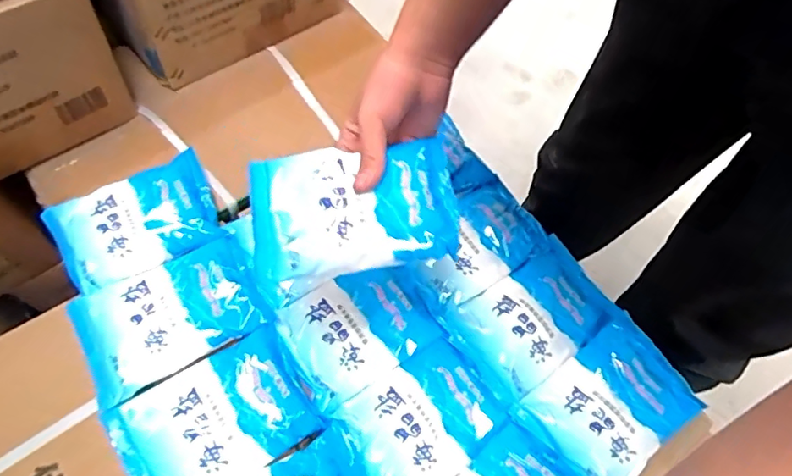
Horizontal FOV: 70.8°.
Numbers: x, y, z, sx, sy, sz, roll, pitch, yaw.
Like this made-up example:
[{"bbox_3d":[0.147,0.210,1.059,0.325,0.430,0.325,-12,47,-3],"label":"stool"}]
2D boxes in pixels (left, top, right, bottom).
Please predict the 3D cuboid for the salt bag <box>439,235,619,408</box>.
[{"bbox_3d":[0.145,0.082,0.584,0.170,0.022,0.106,-34,69,-18],"label":"salt bag"}]

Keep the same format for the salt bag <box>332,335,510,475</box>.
[{"bbox_3d":[0.020,0.174,0.522,0.160,0.025,0.110,-38,70,-19],"label":"salt bag"}]

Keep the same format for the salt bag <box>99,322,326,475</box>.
[{"bbox_3d":[-0.161,0.161,0.498,0.163,0.022,0.120,-32,68,-17],"label":"salt bag"}]

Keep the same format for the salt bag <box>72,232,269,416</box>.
[{"bbox_3d":[-0.220,0.074,0.546,0.168,0.023,0.116,-25,67,-14],"label":"salt bag"}]

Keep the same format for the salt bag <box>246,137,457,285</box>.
[{"bbox_3d":[-0.035,-0.026,0.454,0.164,0.024,0.111,-8,64,-6],"label":"salt bag"}]

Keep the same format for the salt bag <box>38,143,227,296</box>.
[{"bbox_3d":[-0.276,-0.017,0.592,0.162,0.024,0.117,-24,66,-14],"label":"salt bag"}]

